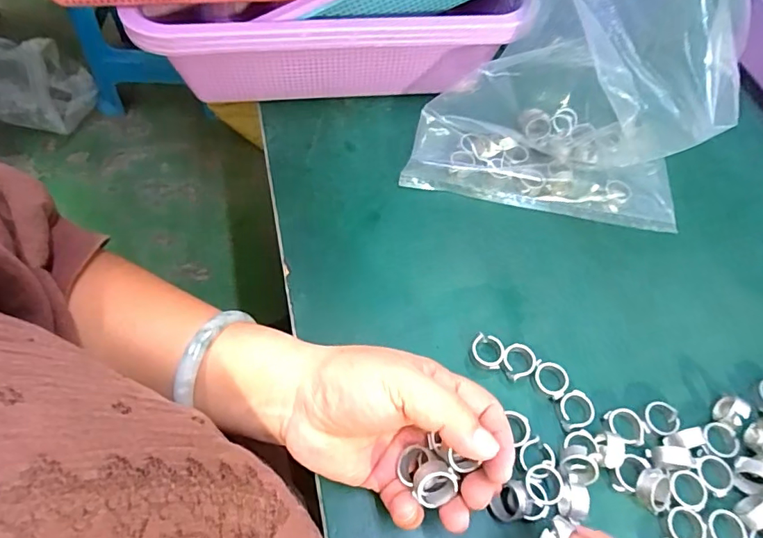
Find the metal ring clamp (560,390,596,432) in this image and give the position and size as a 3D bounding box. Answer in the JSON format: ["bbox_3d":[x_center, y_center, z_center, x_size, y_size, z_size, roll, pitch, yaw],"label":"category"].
[{"bbox_3d":[0.119,0.087,0.296,0.023,0.005,0.021,2,61,-3],"label":"metal ring clamp"}]

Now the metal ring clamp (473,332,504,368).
[{"bbox_3d":[0.069,0.054,0.313,0.020,0.010,0.020,2,61,-3],"label":"metal ring clamp"}]

